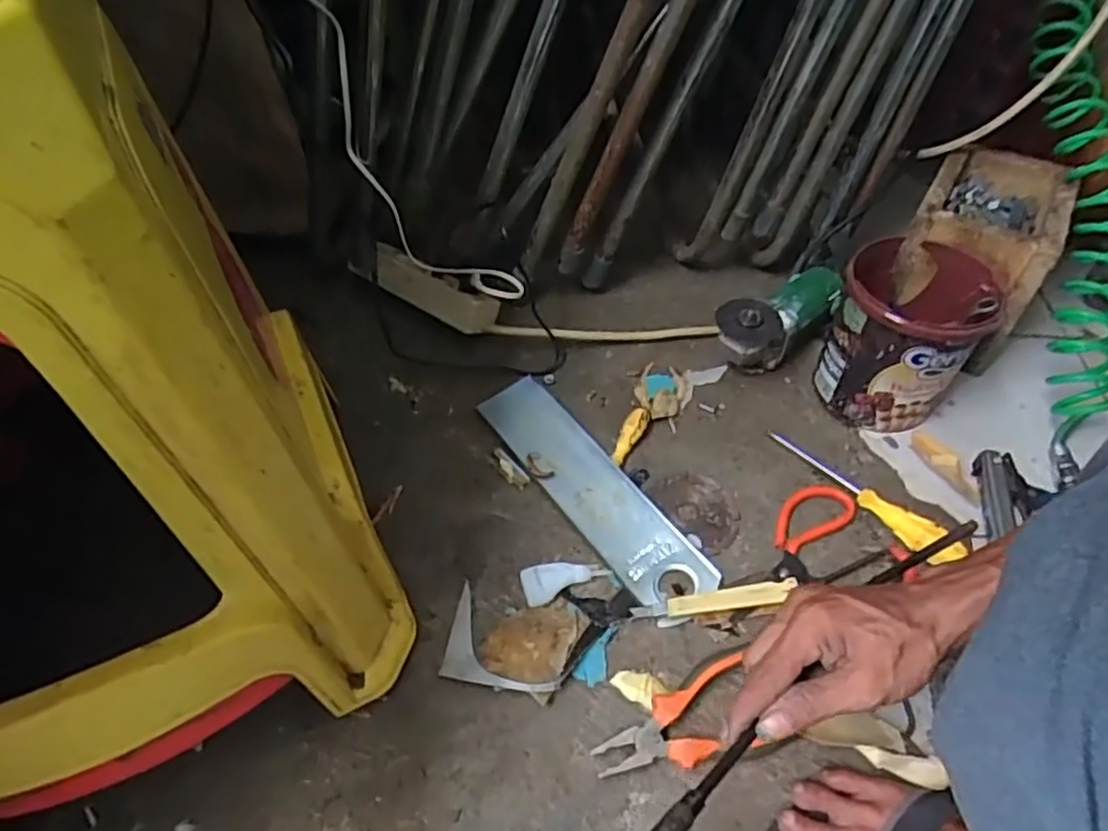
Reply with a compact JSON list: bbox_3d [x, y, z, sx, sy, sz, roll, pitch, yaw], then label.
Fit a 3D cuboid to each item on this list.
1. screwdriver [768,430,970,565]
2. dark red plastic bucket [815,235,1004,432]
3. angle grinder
[{"bbox_3d":[0.305,0.070,0.687,0.031,0.027,0.200,-28,55,-23],"label":"screwdriver"},{"bbox_3d":[0.370,-0.088,0.741,0.127,0.152,0.166,26,52,19],"label":"dark red plastic bucket"},{"bbox_3d":[0.263,-0.113,0.805,0.183,0.085,0.070,-31,57,-27],"label":"angle grinder"}]

